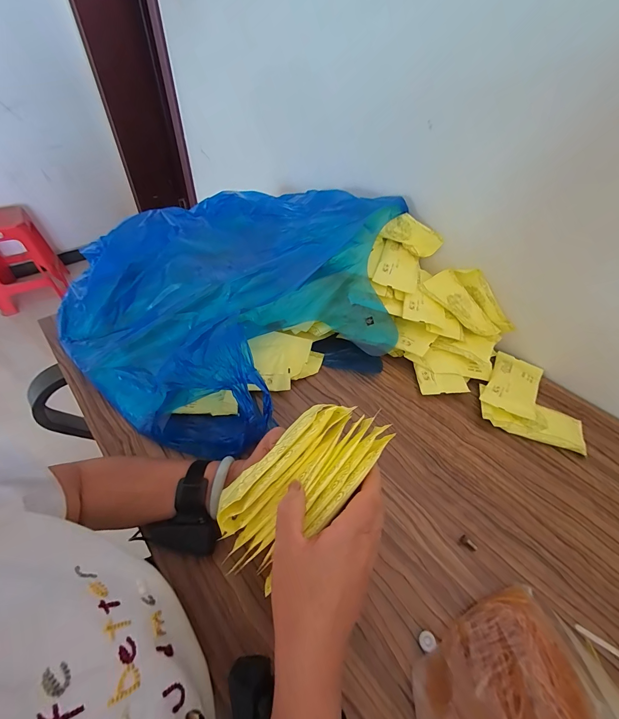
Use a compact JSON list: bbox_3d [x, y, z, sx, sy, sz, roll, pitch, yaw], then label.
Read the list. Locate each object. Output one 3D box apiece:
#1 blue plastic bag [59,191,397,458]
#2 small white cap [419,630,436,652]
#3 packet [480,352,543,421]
[{"bbox_3d":[-0.130,-0.145,0.621,0.563,0.191,0.588,29,51,22],"label":"blue plastic bag"},{"bbox_3d":[0.126,0.300,0.335,0.016,0.004,0.016,2,46,-2],"label":"small white cap"},{"bbox_3d":[0.380,0.046,0.586,0.083,0.008,0.170,33,46,18],"label":"packet"}]

